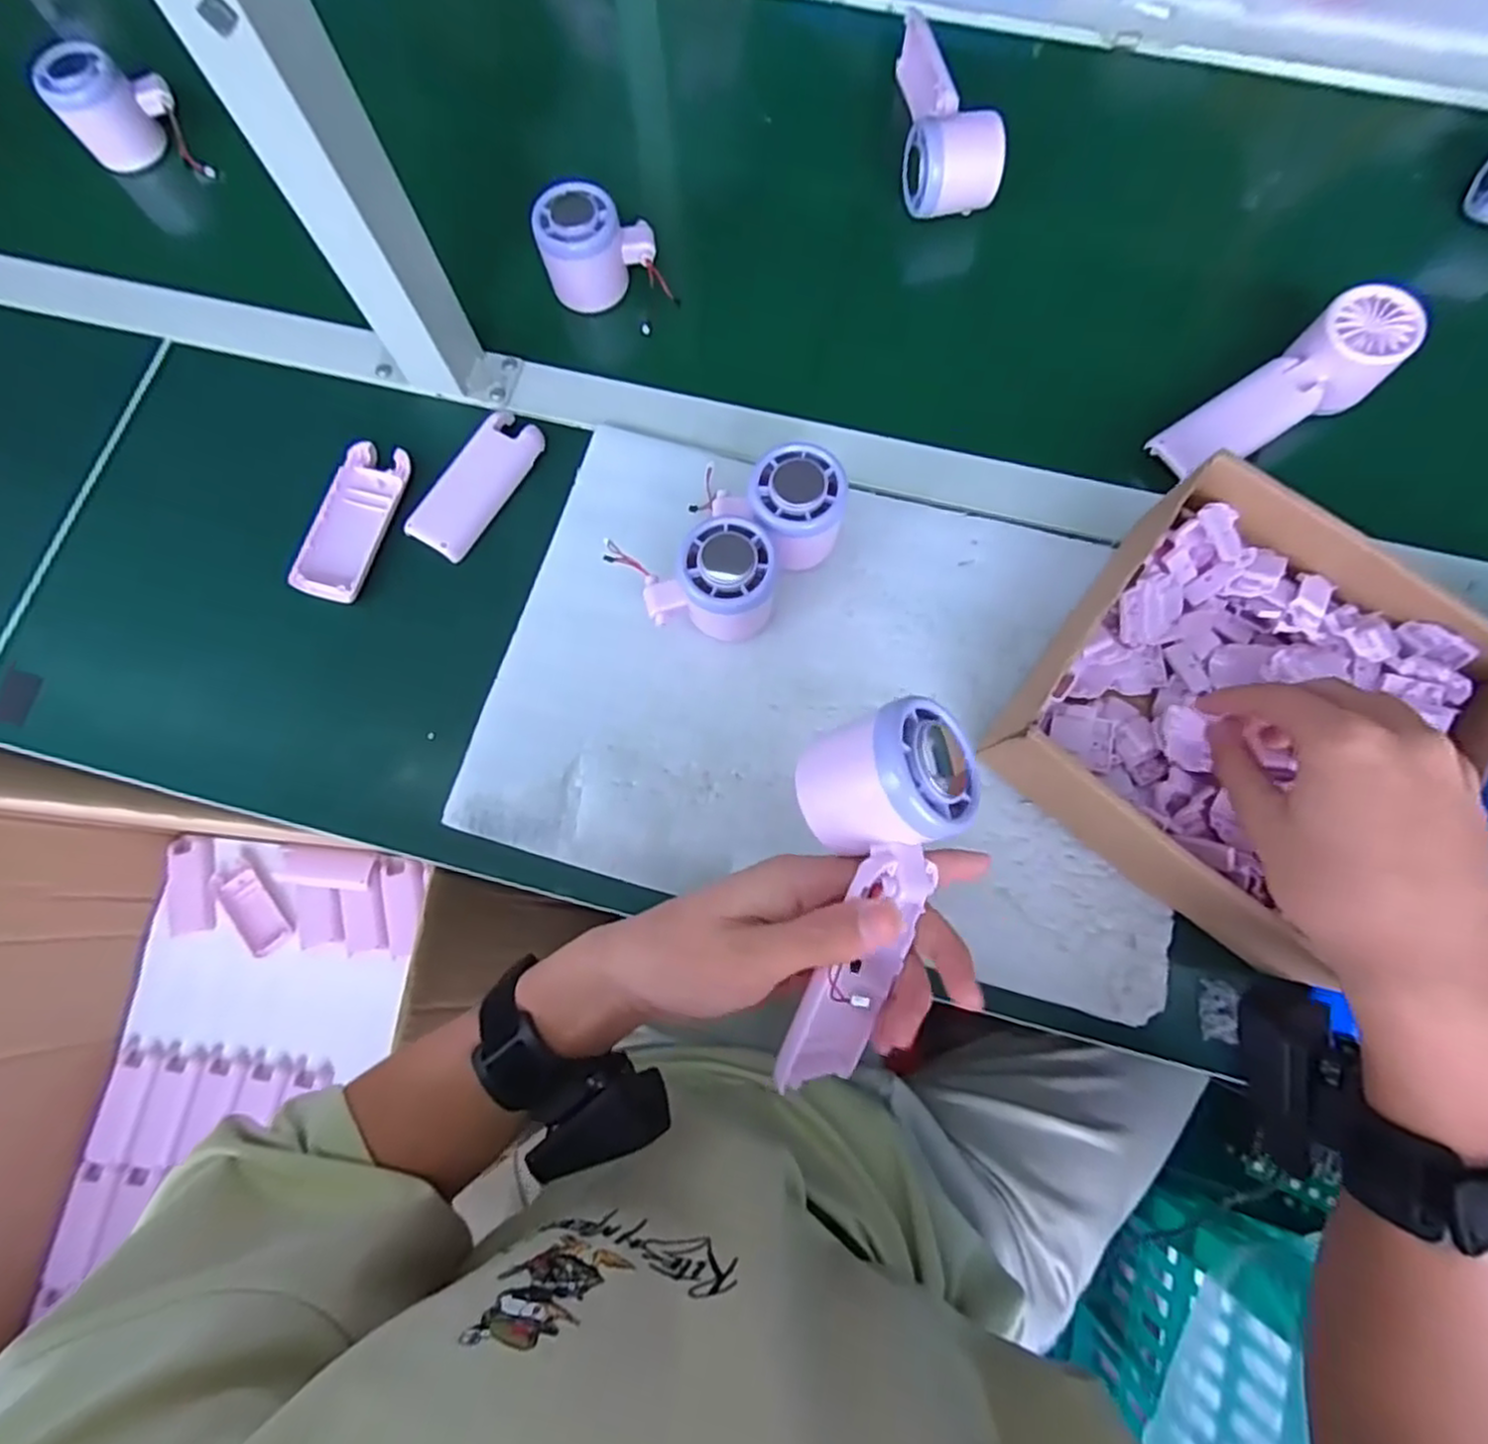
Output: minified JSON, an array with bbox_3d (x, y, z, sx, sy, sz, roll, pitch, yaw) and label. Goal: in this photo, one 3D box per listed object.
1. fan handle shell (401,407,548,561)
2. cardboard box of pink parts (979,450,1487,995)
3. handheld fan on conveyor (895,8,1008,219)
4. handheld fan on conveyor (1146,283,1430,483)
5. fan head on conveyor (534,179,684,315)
[{"bbox_3d":[-0.172,-0.154,0.452,0.040,0.011,0.105,30,79,9],"label":"fan handle shell"},{"bbox_3d":[0.259,-0.008,0.371,0.191,0.070,0.224,42,81,11],"label":"cardboard box of pink parts"},{"bbox_3d":[0.146,-0.446,0.507,0.063,0.050,0.164,-2,76,1],"label":"handheld fan on conveyor"},{"bbox_3d":[0.339,-0.206,0.432,0.159,0.038,0.054,-34,78,-6],"label":"handheld fan on conveyor"},{"bbox_3d":[-0.095,-0.327,0.480,0.080,0.057,0.050,-8,76,0],"label":"fan head on conveyor"}]

